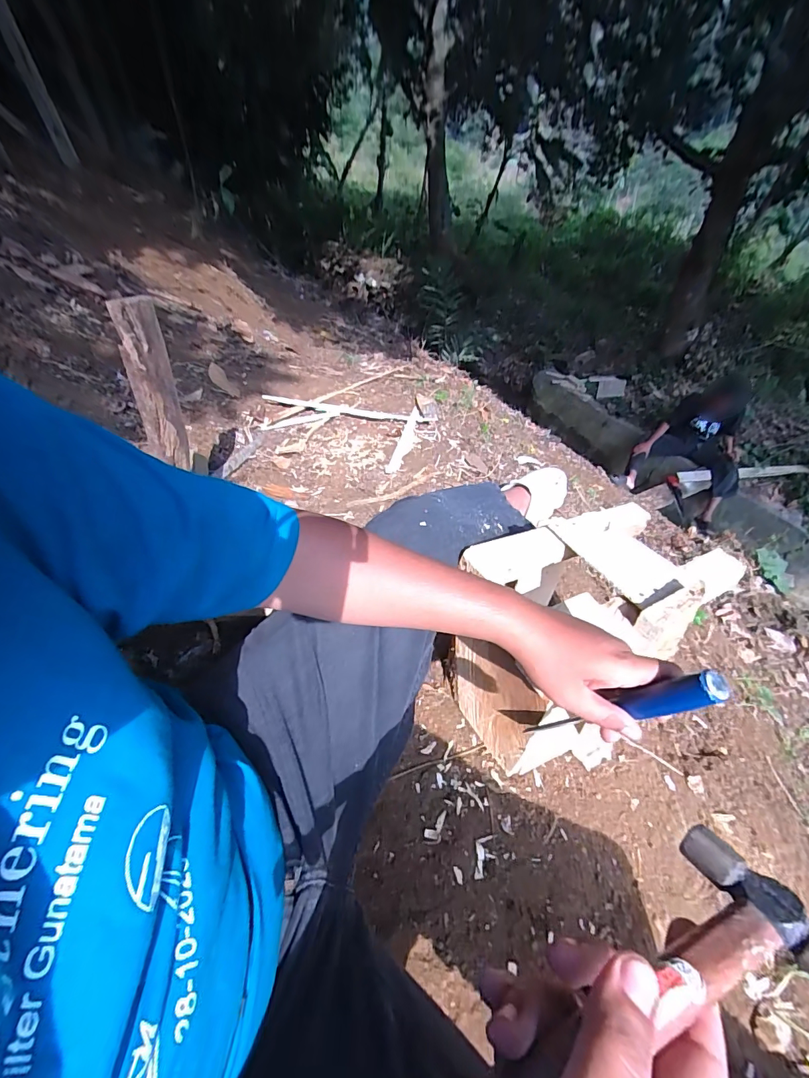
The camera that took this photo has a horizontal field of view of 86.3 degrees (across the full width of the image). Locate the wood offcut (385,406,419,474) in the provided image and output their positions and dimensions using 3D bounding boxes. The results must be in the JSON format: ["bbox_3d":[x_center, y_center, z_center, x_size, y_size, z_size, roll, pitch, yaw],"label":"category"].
[{"bbox_3d":[0.011,-0.300,1.236,0.043,0.016,0.450,3,35,8],"label":"wood offcut"}]

